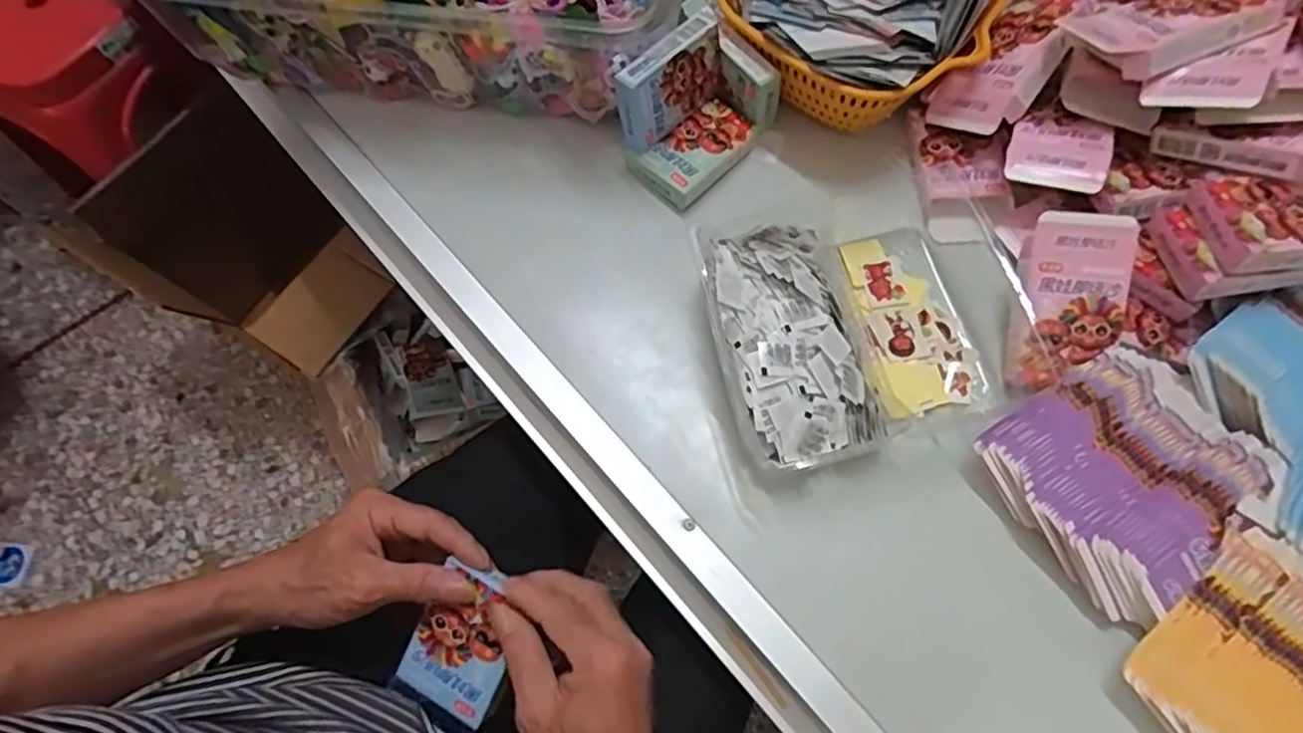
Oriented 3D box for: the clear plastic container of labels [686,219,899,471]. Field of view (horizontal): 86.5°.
[{"bbox_3d":[0.092,-0.017,0.478,0.103,0.071,0.176,-16,68,-4],"label":"clear plastic container of labels"}]

